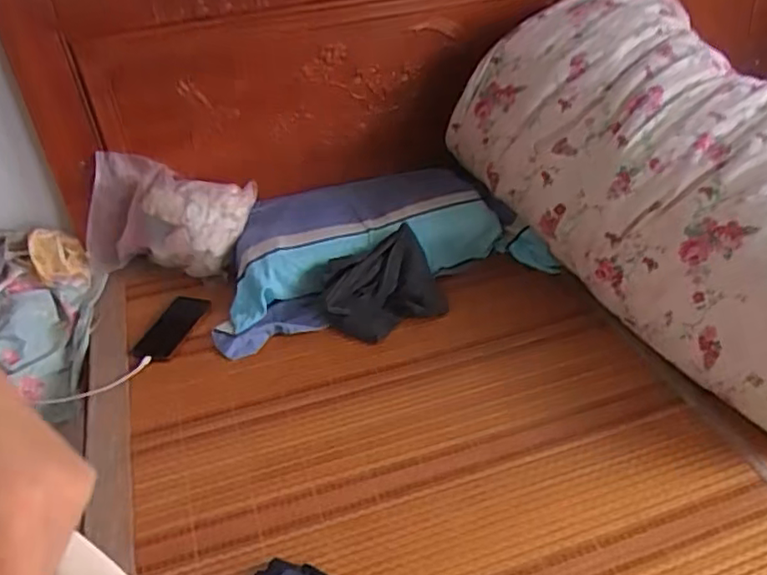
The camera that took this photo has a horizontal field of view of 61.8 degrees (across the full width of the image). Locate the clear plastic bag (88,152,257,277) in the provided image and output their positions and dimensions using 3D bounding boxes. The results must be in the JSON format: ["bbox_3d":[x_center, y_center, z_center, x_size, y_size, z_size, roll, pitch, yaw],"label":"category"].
[{"bbox_3d":[-0.437,-0.146,1.294,0.338,0.210,0.125,3,37,11],"label":"clear plastic bag"}]

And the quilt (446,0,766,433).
[{"bbox_3d":[0.538,-0.204,1.115,0.443,0.374,0.884,-22,40,-21],"label":"quilt"}]

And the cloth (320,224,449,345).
[{"bbox_3d":[-0.004,-0.004,1.193,0.219,0.115,0.152,-19,39,-18],"label":"cloth"}]

